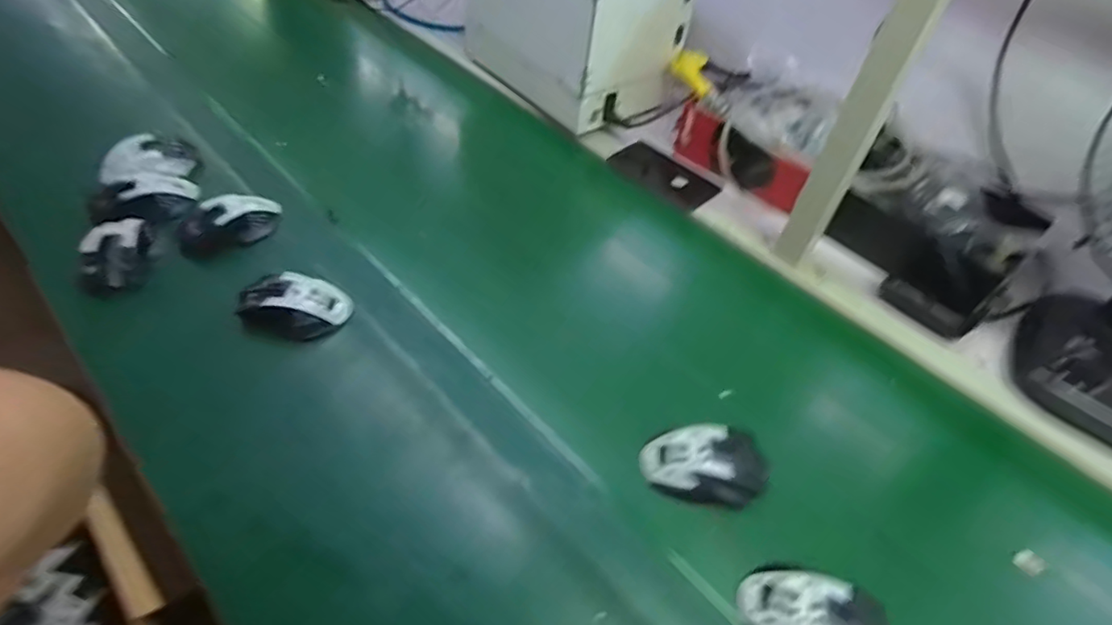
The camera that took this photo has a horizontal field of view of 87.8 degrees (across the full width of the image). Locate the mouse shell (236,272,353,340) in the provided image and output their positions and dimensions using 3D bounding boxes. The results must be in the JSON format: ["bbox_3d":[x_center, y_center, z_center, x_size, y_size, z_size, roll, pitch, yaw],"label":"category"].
[{"bbox_3d":[-0.287,-0.008,0.632,0.110,0.031,0.075,-2,49,-8],"label":"mouse shell"}]

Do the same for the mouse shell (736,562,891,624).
[{"bbox_3d":[0.214,0.254,0.476,0.117,0.037,0.069,19,49,11],"label":"mouse shell"}]

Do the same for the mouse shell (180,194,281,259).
[{"bbox_3d":[-0.401,-0.113,0.713,0.118,0.039,0.063,-24,55,-25],"label":"mouse shell"}]

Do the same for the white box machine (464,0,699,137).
[{"bbox_3d":[0.017,-0.516,0.930,0.204,0.287,0.356,-29,57,-28],"label":"white box machine"}]

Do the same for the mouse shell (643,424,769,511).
[{"bbox_3d":[0.143,0.146,0.559,0.111,0.034,0.070,10,48,3],"label":"mouse shell"}]

